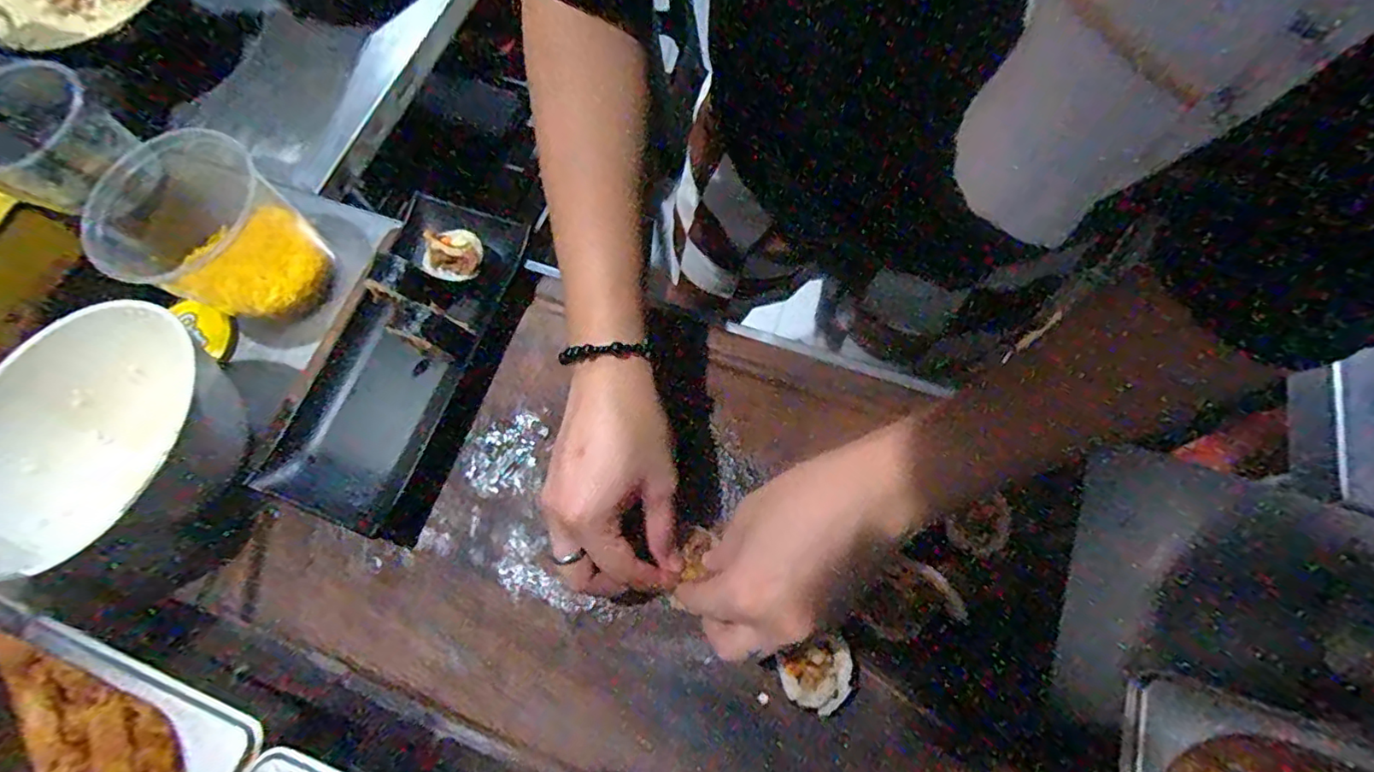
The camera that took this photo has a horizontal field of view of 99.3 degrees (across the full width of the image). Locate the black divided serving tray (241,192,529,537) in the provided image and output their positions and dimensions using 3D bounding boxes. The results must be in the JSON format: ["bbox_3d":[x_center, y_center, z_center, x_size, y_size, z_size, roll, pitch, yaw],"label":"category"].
[{"bbox_3d":[-0.191,-0.020,0.389,0.080,0.021,0.221,28,85,-12],"label":"black divided serving tray"}]

